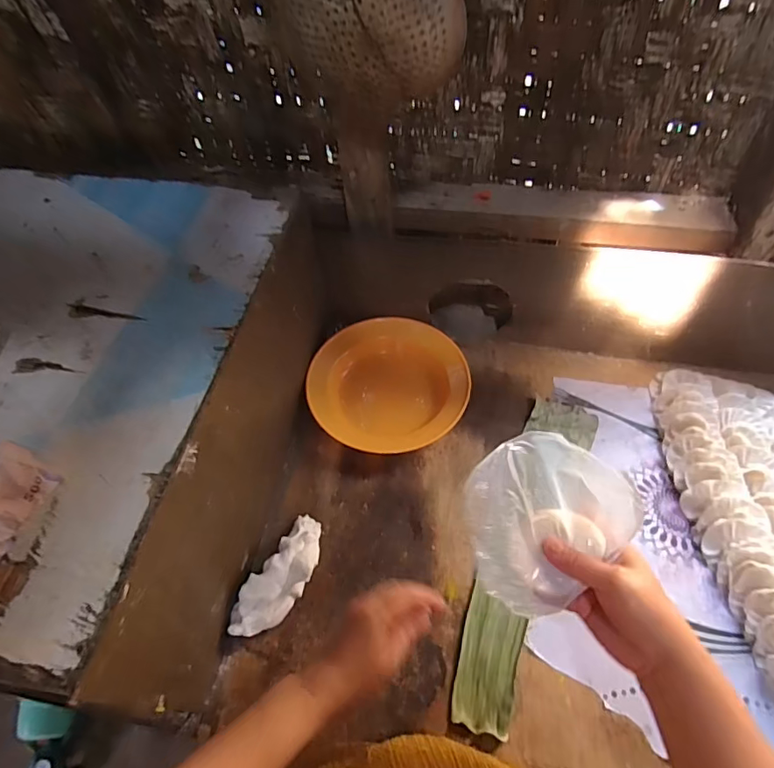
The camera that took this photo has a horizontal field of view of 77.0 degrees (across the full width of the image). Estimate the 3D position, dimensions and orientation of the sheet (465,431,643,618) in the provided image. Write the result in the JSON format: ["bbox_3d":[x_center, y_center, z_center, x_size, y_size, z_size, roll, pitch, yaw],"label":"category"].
[{"bbox_3d":[0.126,0.110,0.360,0.130,0.065,0.130,9,70,-25],"label":"sheet"}]

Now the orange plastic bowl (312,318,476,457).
[{"bbox_3d":[0.002,0.001,0.675,0.214,0.041,0.188,3,73,7],"label":"orange plastic bowl"}]

